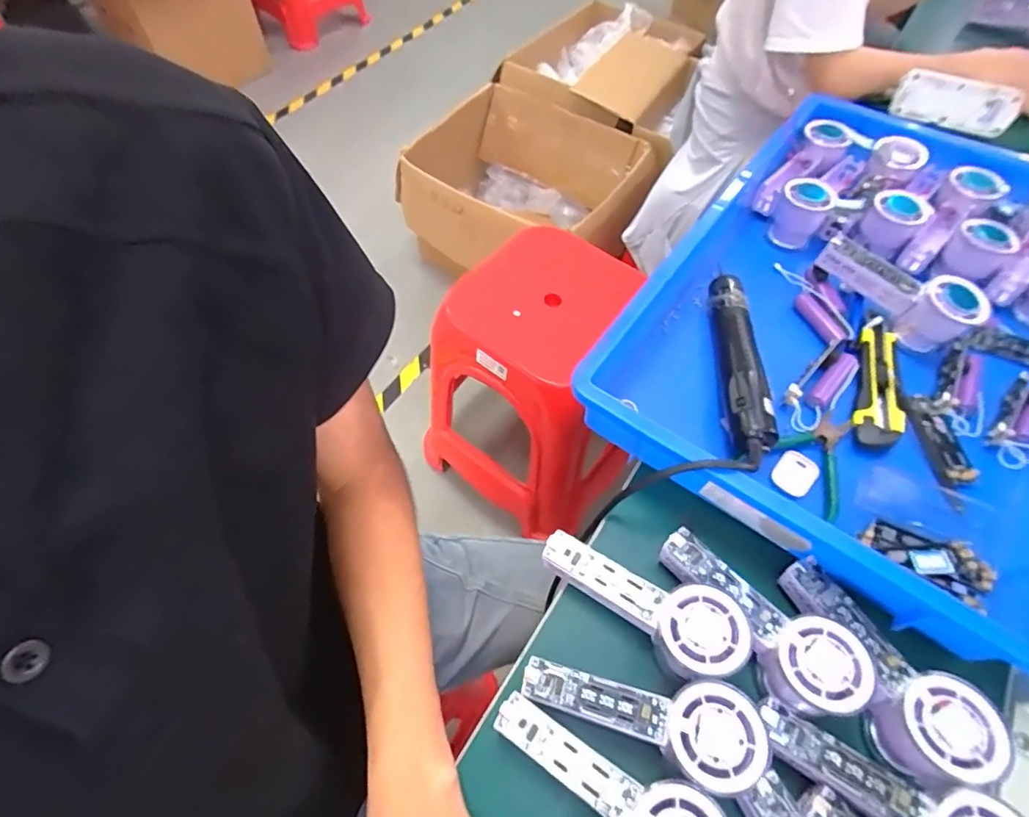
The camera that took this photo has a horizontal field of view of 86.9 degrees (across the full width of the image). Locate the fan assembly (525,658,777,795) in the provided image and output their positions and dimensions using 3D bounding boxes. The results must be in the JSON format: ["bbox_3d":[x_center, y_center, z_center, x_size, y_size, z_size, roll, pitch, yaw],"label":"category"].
[{"bbox_3d":[0.080,0.194,0.348,0.146,0.034,0.053,9,58,20],"label":"fan assembly"}]

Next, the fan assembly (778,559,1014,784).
[{"bbox_3d":[0.240,0.170,0.362,0.065,0.036,0.144,-21,47,-13],"label":"fan assembly"}]

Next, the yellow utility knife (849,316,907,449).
[{"bbox_3d":[0.338,-0.024,0.505,0.043,0.023,0.153,20,60,11],"label":"yellow utility knife"}]

